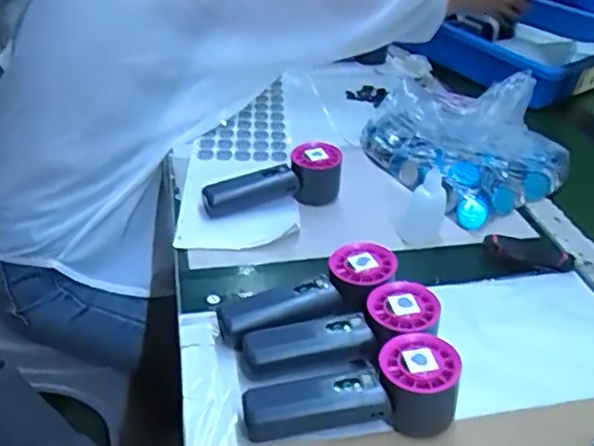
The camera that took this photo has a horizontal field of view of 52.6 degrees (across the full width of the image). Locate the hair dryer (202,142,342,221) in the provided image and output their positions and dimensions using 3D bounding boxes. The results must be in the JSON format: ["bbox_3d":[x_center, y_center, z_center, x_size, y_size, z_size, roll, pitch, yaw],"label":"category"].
[{"bbox_3d":[-0.025,-0.045,0.655,0.150,0.054,0.042,-12,38,-22],"label":"hair dryer"}]

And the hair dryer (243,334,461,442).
[{"bbox_3d":[0.039,0.123,0.432,0.153,0.054,0.054,-4,36,-12],"label":"hair dryer"}]

